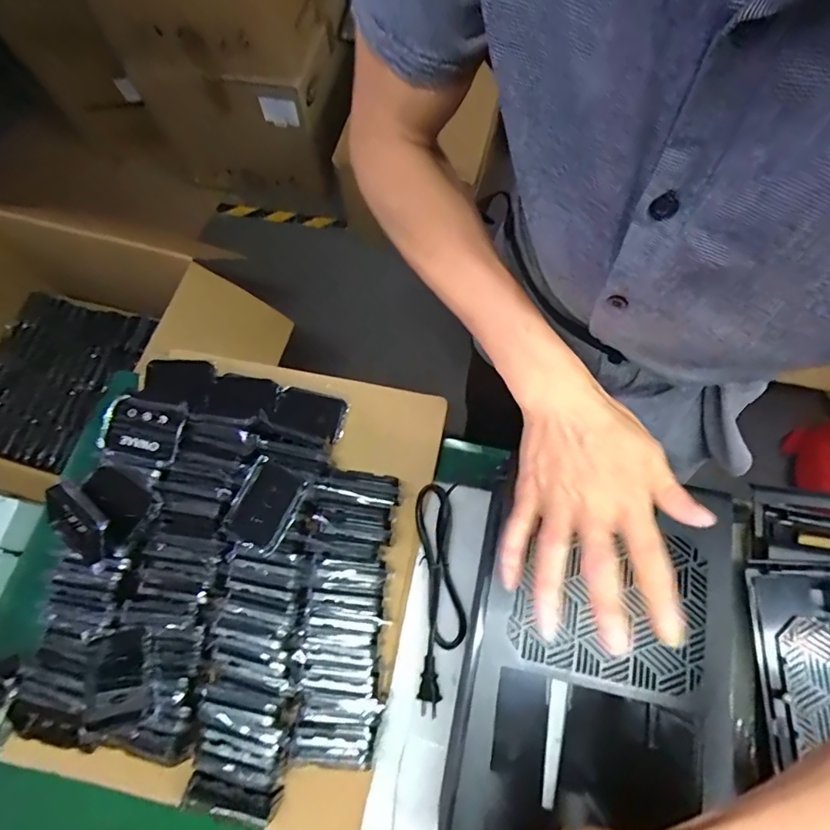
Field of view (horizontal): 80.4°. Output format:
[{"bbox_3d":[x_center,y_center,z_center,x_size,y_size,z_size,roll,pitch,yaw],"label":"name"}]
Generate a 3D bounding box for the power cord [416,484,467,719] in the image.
[{"bbox_3d":[0.029,0.197,0.550,0.051,0.017,0.235,-1,69,2],"label":"power cord"}]

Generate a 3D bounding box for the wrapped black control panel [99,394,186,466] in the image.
[{"bbox_3d":[-0.314,0.018,0.566,0.083,0.024,0.067,12,70,7],"label":"wrapped black control panel"}]

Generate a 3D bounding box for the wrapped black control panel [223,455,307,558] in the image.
[{"bbox_3d":[-0.165,0.099,0.539,0.069,0.011,0.091,23,72,11],"label":"wrapped black control panel"}]

